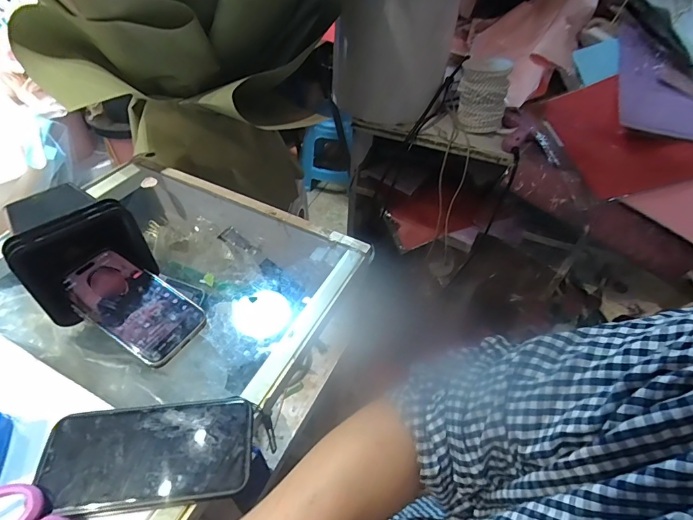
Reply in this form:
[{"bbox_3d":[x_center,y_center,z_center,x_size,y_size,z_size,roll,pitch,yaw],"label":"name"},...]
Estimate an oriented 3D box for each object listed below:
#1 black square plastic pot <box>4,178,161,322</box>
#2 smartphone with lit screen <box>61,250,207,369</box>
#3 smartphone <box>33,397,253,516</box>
[{"bbox_3d":[-0.293,-0.026,0.417,0.150,0.093,0.106,36,54,27],"label":"black square plastic pot"},{"bbox_3d":[-0.218,0.044,0.404,0.145,0.004,0.072,31,52,11],"label":"smartphone with lit screen"},{"bbox_3d":[-0.157,0.154,0.318,0.154,0.006,0.076,-4,47,-8],"label":"smartphone"}]

